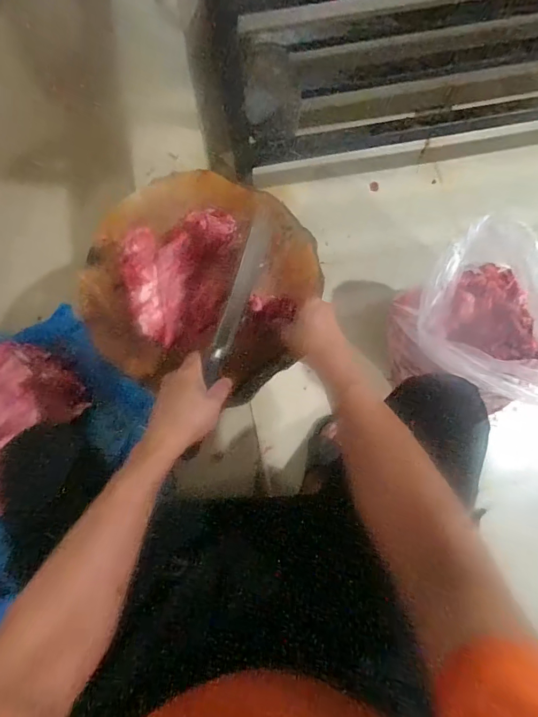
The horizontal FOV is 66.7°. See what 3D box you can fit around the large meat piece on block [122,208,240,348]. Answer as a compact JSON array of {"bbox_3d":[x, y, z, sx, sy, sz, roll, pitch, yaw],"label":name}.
[{"bbox_3d":[-0.128,-0.136,0.618,0.161,0.069,0.208,-8,74,-1],"label":"large meat piece on block"}]

